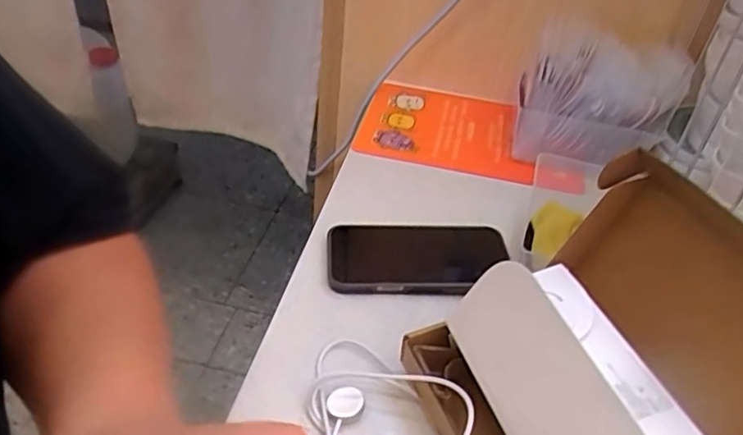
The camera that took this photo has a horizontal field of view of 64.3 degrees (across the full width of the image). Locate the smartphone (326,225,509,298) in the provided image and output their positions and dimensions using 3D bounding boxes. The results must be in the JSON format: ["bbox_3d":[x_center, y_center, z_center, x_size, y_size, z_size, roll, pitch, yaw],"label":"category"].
[{"bbox_3d":[0.041,0.038,0.535,0.159,0.017,0.079,3,40,-5],"label":"smartphone"}]

